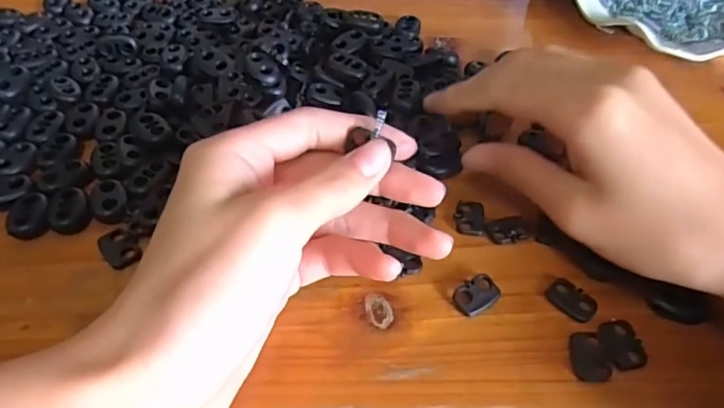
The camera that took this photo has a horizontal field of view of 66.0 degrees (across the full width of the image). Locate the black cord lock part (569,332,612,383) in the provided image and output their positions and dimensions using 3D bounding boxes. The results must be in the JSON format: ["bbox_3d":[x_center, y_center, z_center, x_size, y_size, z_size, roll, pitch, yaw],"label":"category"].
[{"bbox_3d":[0.081,0.054,0.199,0.013,0.004,0.019,0,50,-4],"label":"black cord lock part"}]

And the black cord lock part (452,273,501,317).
[{"bbox_3d":[0.044,0.035,0.214,0.019,0.004,0.012,-25,55,-23],"label":"black cord lock part"}]

